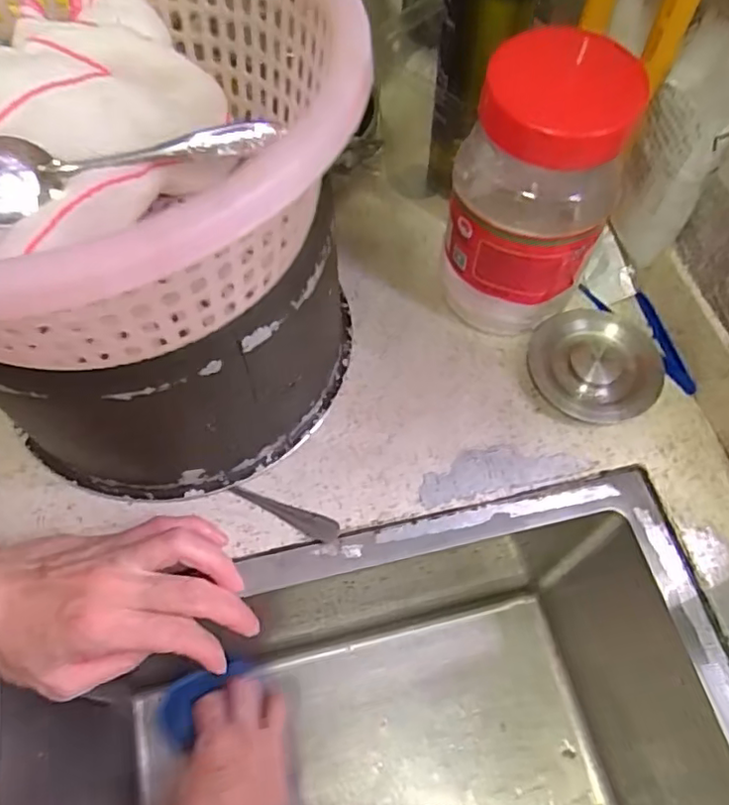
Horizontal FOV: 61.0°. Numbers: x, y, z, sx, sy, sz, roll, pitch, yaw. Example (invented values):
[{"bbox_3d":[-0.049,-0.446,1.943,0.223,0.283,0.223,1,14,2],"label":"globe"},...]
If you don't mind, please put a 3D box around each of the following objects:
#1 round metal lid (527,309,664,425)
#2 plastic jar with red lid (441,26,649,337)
[{"bbox_3d":[0.151,-0.024,0.403,0.078,0.019,0.077,0,63,0],"label":"round metal lid"},{"bbox_3d":[0.100,-0.125,0.378,0.086,0.156,0.105,17,64,8],"label":"plastic jar with red lid"}]

